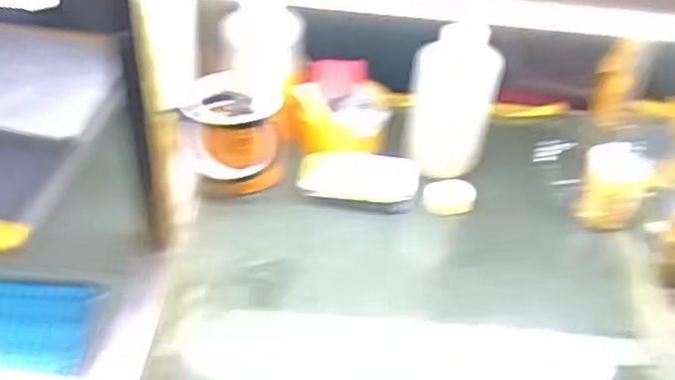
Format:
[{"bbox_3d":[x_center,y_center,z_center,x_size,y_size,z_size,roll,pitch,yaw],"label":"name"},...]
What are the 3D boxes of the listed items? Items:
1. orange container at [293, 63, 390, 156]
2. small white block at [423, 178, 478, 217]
[{"bbox_3d":[0.004,-0.092,0.784,0.103,0.067,0.105,0,42,-7],"label":"orange container"},{"bbox_3d":[0.120,0.007,0.749,0.054,0.025,0.034,2,41,-5],"label":"small white block"}]

